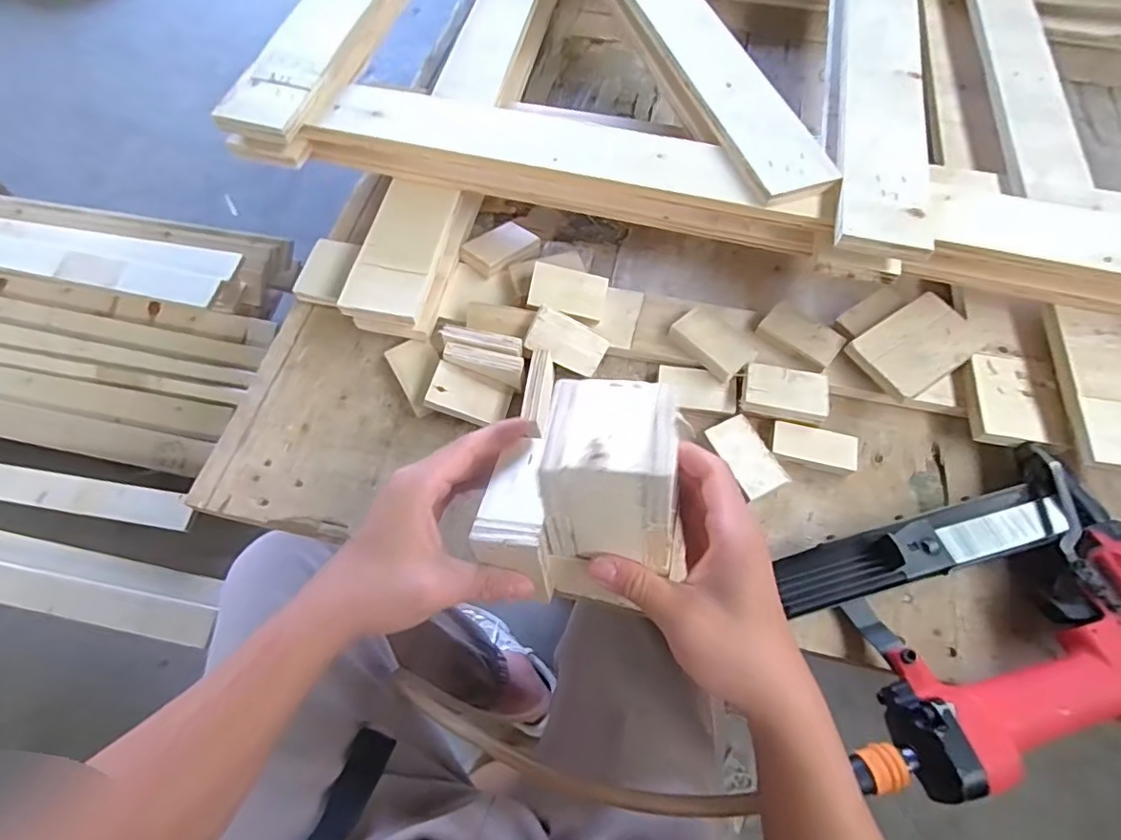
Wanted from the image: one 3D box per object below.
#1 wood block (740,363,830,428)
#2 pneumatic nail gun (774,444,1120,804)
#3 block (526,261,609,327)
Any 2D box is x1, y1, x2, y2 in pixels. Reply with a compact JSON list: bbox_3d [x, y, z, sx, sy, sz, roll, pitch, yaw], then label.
[{"bbox_3d":[0.199,-0.024,0.491,0.072,0.017,0.047,11,66,5],"label":"wood block"},{"bbox_3d":[0.323,0.147,0.389,0.285,0.069,0.213,-12,66,-6],"label":"pneumatic nail gun"},{"bbox_3d":[0.008,-0.120,0.519,0.072,0.015,0.044,13,87,-13],"label":"block"}]

